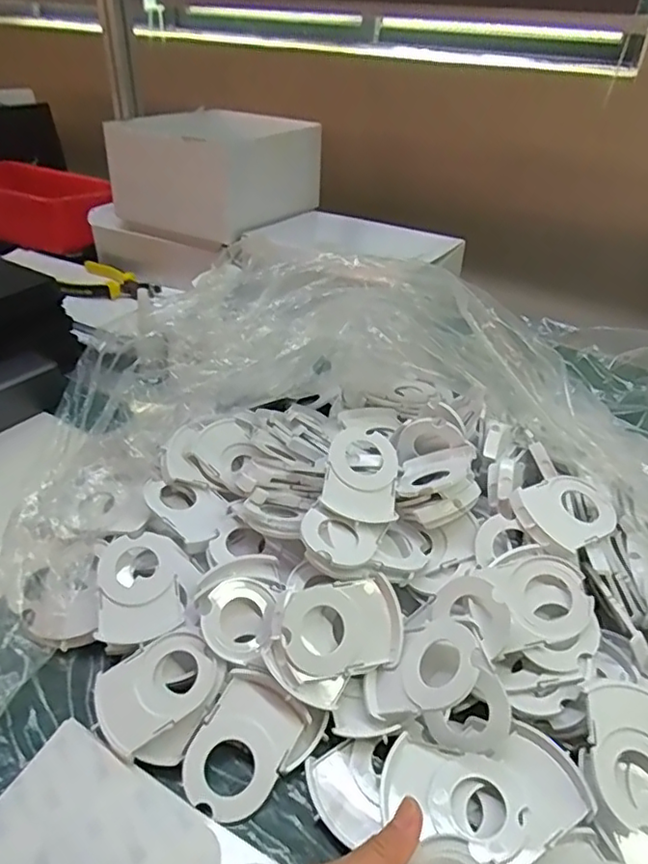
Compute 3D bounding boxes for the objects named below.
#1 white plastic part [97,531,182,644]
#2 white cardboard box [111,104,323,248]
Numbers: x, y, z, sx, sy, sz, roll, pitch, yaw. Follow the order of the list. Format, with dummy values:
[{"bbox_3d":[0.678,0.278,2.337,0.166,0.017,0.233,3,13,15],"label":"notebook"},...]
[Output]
[{"bbox_3d":[-0.130,0.109,0.415,0.058,0.009,0.077,-3,54,-10],"label":"white plastic part"},{"bbox_3d":[-0.147,-0.383,0.845,0.199,0.132,0.240,23,40,23],"label":"white cardboard box"}]

